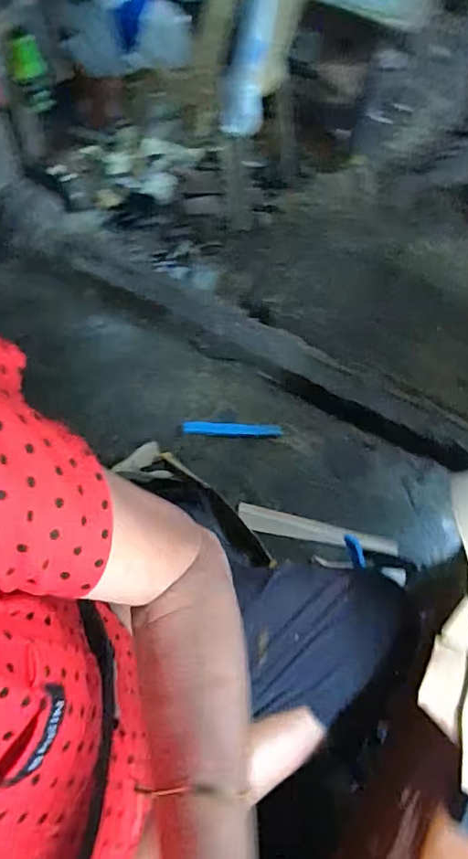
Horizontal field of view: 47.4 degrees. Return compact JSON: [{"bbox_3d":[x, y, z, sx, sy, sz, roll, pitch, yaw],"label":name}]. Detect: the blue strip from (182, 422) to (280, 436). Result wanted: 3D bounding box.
[{"bbox_3d":[-0.004,-0.001,1.146,0.210,0.017,0.028,2,60,-2],"label":"blue strip"}]

